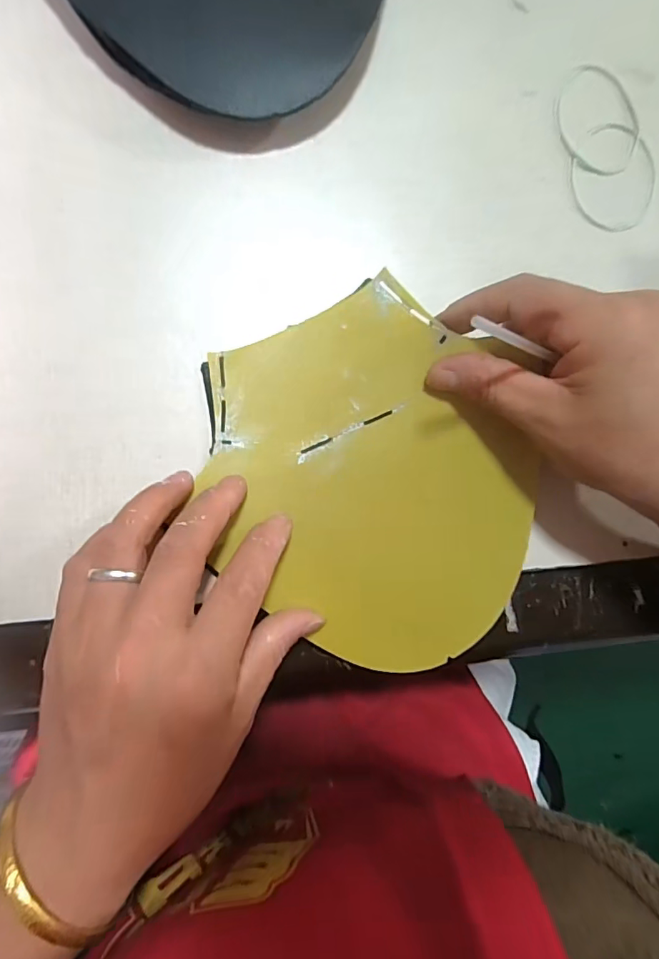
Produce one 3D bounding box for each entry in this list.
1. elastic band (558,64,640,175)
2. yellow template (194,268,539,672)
[{"bbox_3d":[0.142,-0.192,0.273,0.045,0.004,0.060,-11,90,-7],"label":"elastic band"},{"bbox_3d":[0.021,0.004,0.249,0.135,0.011,0.171,-30,93,0],"label":"yellow template"}]

